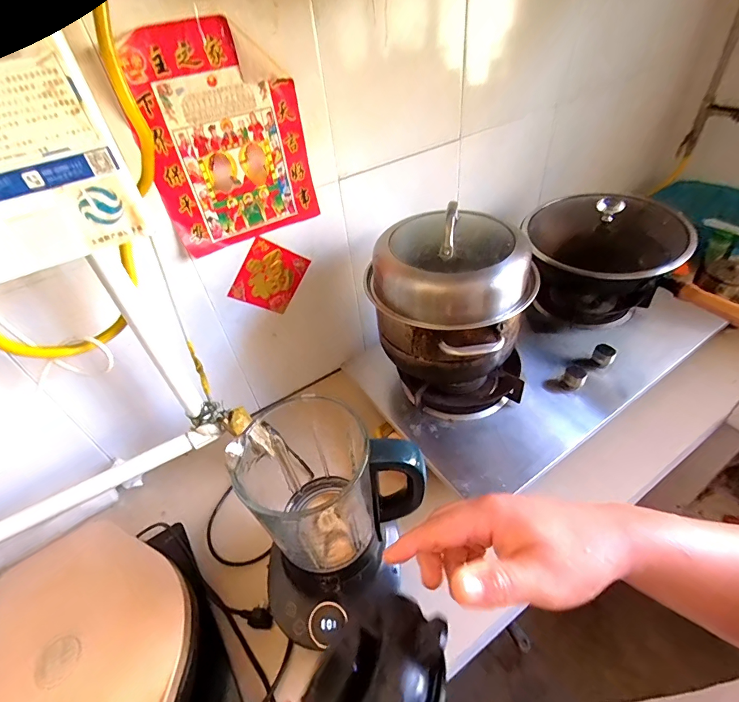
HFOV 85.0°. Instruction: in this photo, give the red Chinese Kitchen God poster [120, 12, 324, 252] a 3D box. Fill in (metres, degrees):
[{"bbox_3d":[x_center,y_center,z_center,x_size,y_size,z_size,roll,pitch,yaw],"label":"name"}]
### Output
[{"bbox_3d":[-0.214,-0.319,0.621,0.242,0.296,0.010,-28,45,-19],"label":"red Chinese Kitchen God poster"}]

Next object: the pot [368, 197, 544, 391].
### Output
[{"bbox_3d":[0.130,-0.082,0.682,0.231,0.233,0.222,-4,43,4],"label":"pot"}]

